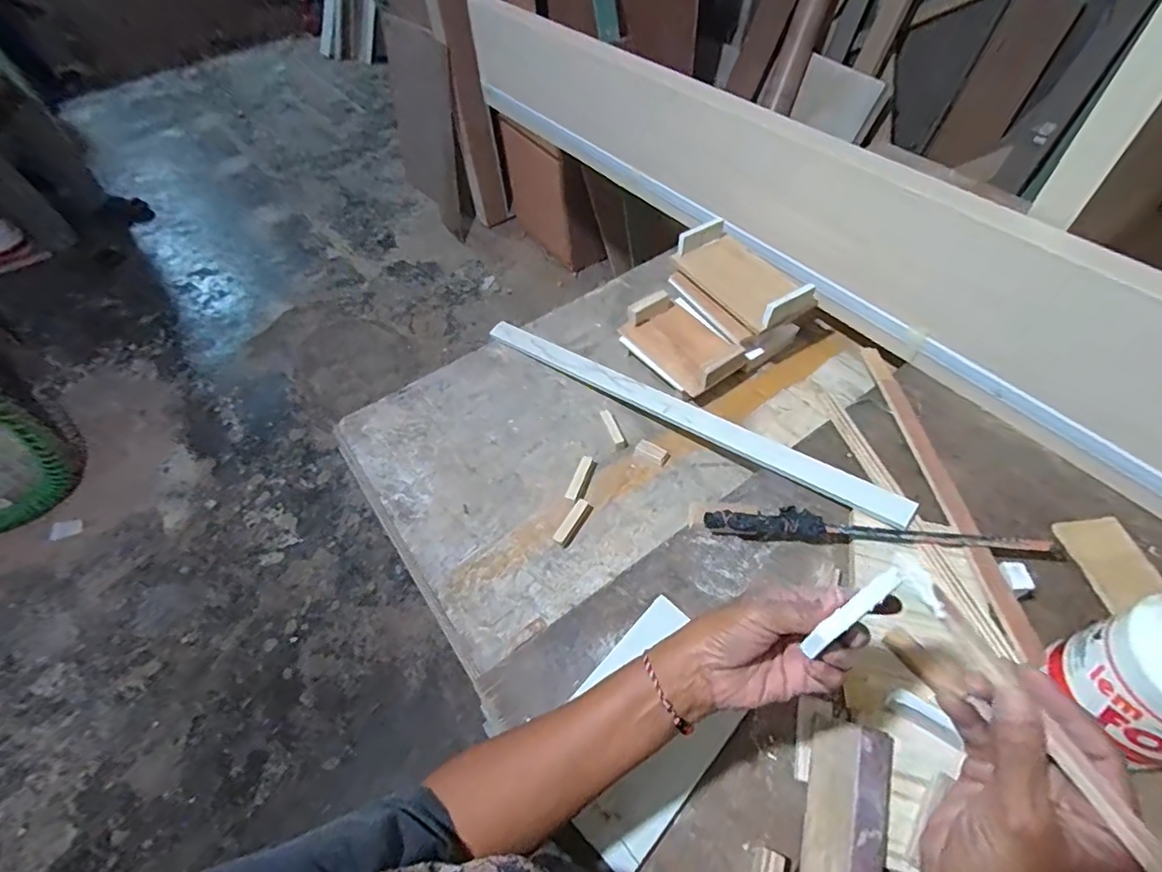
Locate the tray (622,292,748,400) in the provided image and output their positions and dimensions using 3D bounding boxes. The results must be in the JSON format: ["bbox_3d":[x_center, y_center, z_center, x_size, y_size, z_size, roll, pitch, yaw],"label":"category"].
[{"bbox_3d":[0.146,-0.137,0.773,0.116,0.049,0.162,-33,57,-19],"label":"tray"}]

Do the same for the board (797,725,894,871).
[{"bbox_3d":[0.183,0.312,0.392,0.055,0.035,0.192,17,56,17],"label":"board"}]

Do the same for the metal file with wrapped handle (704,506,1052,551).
[{"bbox_3d":[0.283,0.091,0.539,0.309,0.021,0.021,3,53,7],"label":"metal file with wrapped handle"}]

